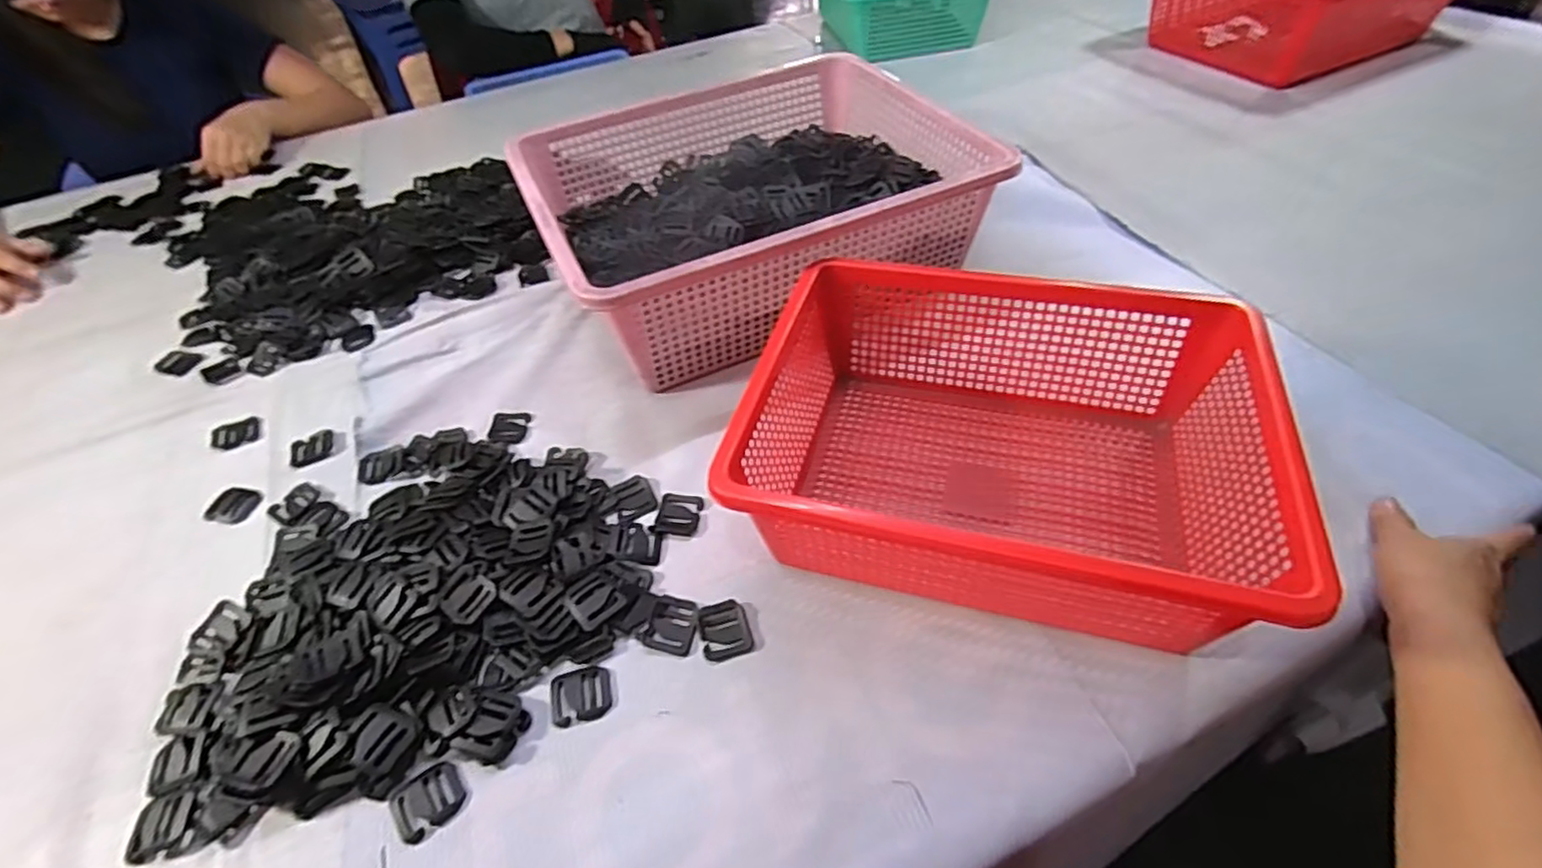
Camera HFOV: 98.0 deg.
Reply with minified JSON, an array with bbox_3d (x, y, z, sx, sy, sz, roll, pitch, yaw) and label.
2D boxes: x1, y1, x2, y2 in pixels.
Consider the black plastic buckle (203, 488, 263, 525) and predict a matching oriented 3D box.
[{"bbox_3d":[-0.414,0.054,0.516,0.031,0.005,0.033,11,50,17],"label":"black plastic buckle"}]

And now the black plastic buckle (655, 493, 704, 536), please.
[{"bbox_3d":[-0.065,0.057,0.478,0.029,0.004,0.033,2,48,9],"label":"black plastic buckle"}]

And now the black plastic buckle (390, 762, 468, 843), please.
[{"bbox_3d":[-0.183,0.196,0.360,0.036,0.004,0.030,-30,51,-20],"label":"black plastic buckle"}]

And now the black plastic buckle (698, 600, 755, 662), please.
[{"bbox_3d":[-0.027,0.120,0.414,0.032,0.004,0.037,-12,47,-4],"label":"black plastic buckle"}]

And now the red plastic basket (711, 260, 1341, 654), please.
[{"bbox_3d":[0.146,0.000,0.441,0.295,0.101,0.240,10,49,16],"label":"red plastic basket"}]

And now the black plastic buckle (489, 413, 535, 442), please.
[{"bbox_3d":[-0.217,-0.006,0.557,0.029,0.006,0.034,-2,47,5],"label":"black plastic buckle"}]

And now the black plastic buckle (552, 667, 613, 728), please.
[{"bbox_3d":[-0.111,0.152,0.394,0.035,0.004,0.031,-13,47,-5],"label":"black plastic buckle"}]

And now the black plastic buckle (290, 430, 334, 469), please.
[{"bbox_3d":[-0.380,0.012,0.556,0.035,0.004,0.030,-31,51,-20],"label":"black plastic buckle"}]

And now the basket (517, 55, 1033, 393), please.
[{"bbox_3d":[-0.023,-0.216,0.646,0.372,0.126,0.324,-22,48,-13],"label":"basket"}]

